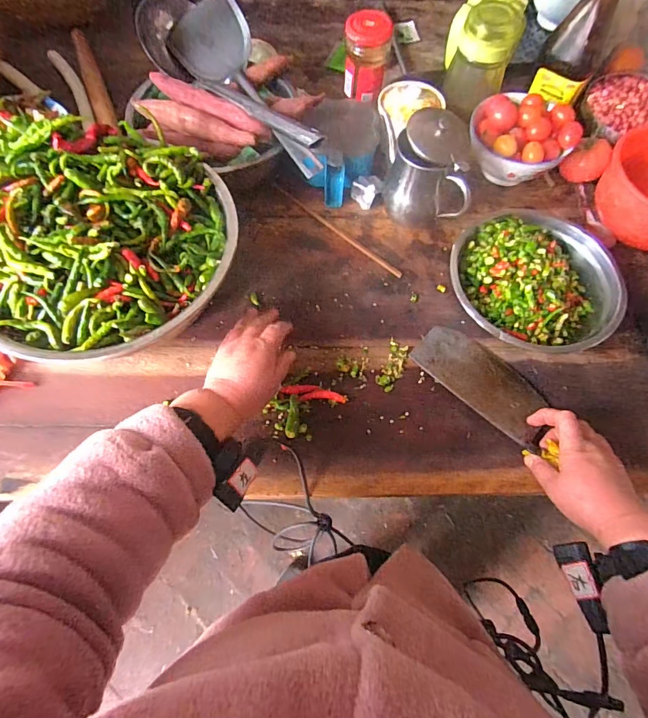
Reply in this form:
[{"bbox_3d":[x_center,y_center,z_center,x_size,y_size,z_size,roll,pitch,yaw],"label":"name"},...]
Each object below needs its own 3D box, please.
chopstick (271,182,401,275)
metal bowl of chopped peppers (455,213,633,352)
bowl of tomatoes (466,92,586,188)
[{"bbox_3d":[0.017,-0.184,0.596,0.232,0.006,0.010,39,70,15],"label":"chopstick"},{"bbox_3d":[0.255,-0.103,0.529,0.187,0.075,0.196,1,65,-1],"label":"metal bowl of chopped peppers"},{"bbox_3d":[0.282,-0.318,0.605,0.140,0.078,0.138,1,67,-2],"label":"bowl of tomatoes"}]

